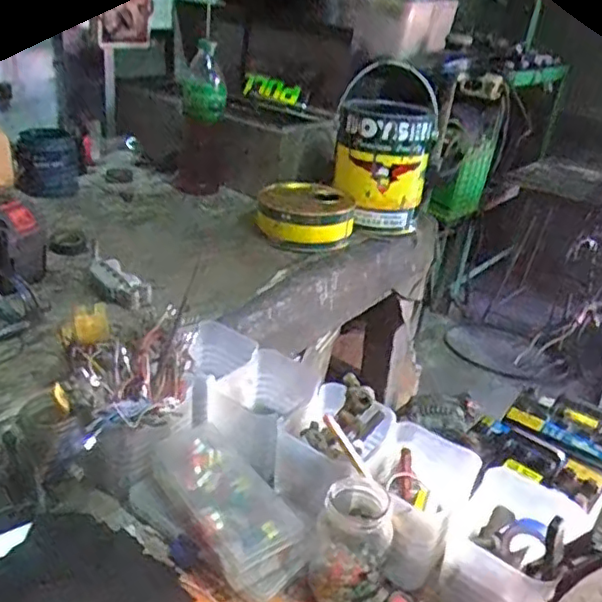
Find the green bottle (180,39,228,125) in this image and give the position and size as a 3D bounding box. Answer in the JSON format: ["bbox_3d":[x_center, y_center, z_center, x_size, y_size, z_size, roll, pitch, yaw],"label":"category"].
[{"bbox_3d":[-0.174,-0.381,1.103,0.080,0.131,0.087,4,28,-6],"label":"green bottle"}]

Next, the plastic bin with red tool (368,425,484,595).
[{"bbox_3d":[0.100,0.183,0.570,0.088,0.082,0.117,23,32,27],"label":"plastic bin with red tool"}]

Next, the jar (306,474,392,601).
[{"bbox_3d":[0.040,0.204,0.517,0.061,0.100,0.074,11,28,8],"label":"jar"}]

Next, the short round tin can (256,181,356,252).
[{"bbox_3d":[0.009,-0.142,1.045,0.162,0.062,0.170,6,28,-1],"label":"short round tin can"}]

